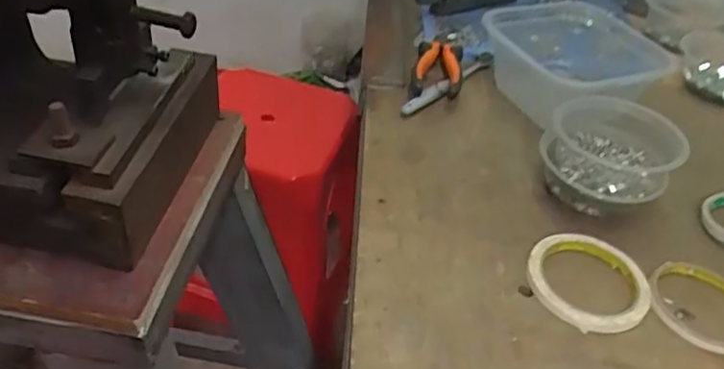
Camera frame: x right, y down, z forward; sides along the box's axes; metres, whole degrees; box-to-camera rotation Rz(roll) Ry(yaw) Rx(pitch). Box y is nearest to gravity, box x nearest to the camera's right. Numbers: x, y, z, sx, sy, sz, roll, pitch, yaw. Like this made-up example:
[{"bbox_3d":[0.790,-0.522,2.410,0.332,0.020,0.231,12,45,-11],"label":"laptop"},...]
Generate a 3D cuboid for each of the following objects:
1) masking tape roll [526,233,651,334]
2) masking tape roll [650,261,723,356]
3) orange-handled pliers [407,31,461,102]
[{"bbox_3d":[0.187,0.077,0.517,0.102,0.010,0.097,3,40,-2],"label":"masking tape roll"},{"bbox_3d":[0.278,0.097,0.512,0.084,0.009,0.084,3,40,-2],"label":"masking tape roll"},{"bbox_3d":[0.093,-0.145,0.756,0.057,0.027,0.155,12,40,4],"label":"orange-handled pliers"}]

